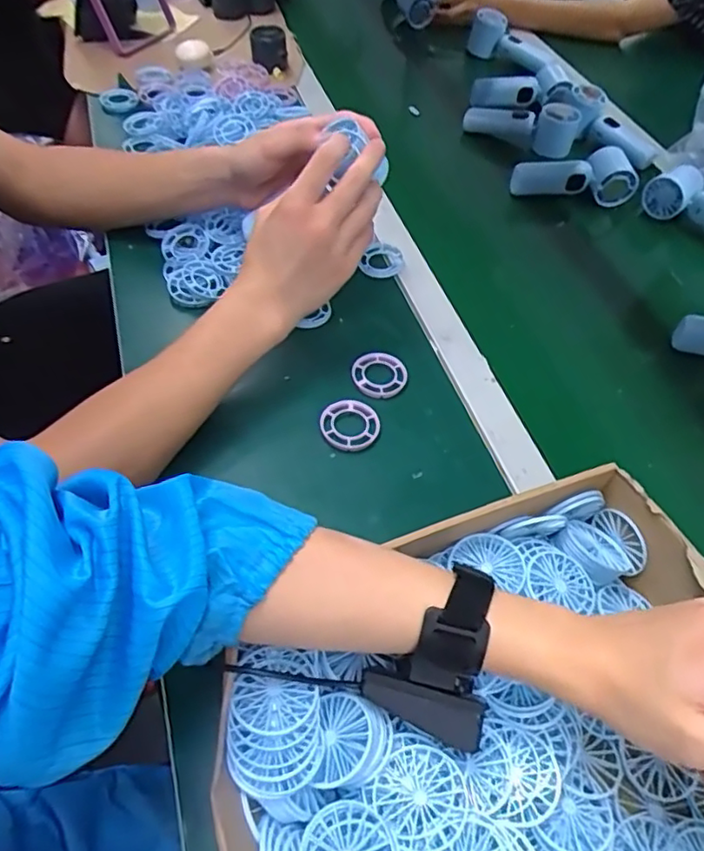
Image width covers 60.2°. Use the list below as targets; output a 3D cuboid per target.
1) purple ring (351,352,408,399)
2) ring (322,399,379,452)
[{"bbox_3d":[0.026,-0.048,0.571,0.051,0.006,0.049,2,53,-2],"label":"purple ring"},{"bbox_3d":[-0.002,-0.001,0.535,0.049,0.010,0.049,2,53,-2],"label":"ring"}]

